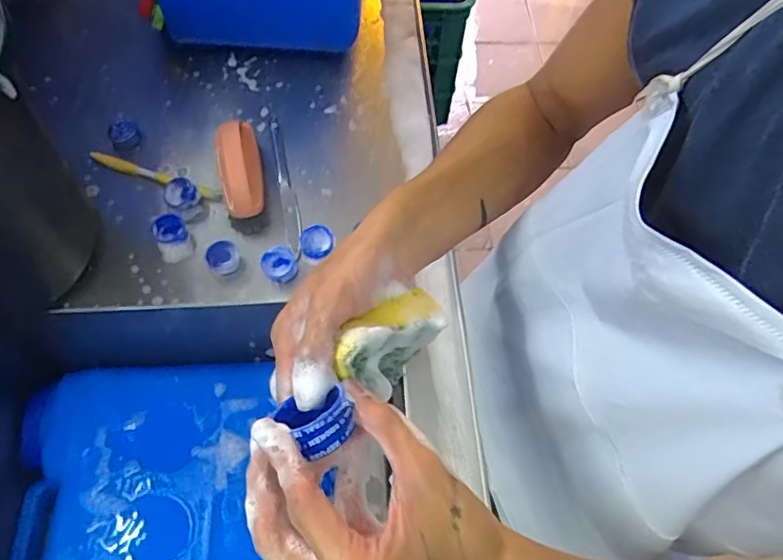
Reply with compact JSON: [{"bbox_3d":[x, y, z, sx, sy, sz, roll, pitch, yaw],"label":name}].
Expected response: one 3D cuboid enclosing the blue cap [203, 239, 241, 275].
[{"bbox_3d":[-0.200,-0.024,0.662,0.037,0.028,0.037,1,62,-2],"label":"blue cap"}]

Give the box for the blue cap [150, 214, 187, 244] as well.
[{"bbox_3d":[-0.270,-0.061,0.674,0.038,0.017,0.036,1,62,-2],"label":"blue cap"}]

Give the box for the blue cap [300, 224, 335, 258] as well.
[{"bbox_3d":[-0.089,-0.046,0.672,0.041,0.014,0.041,-4,79,20],"label":"blue cap"}]

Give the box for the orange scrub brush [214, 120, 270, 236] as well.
[{"bbox_3d":[-0.190,-0.132,0.689,0.058,0.043,0.133,-12,72,1],"label":"orange scrub brush"}]

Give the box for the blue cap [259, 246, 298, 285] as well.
[{"bbox_3d":[-0.133,-0.016,0.657,0.039,0.023,0.039,1,62,-2],"label":"blue cap"}]

